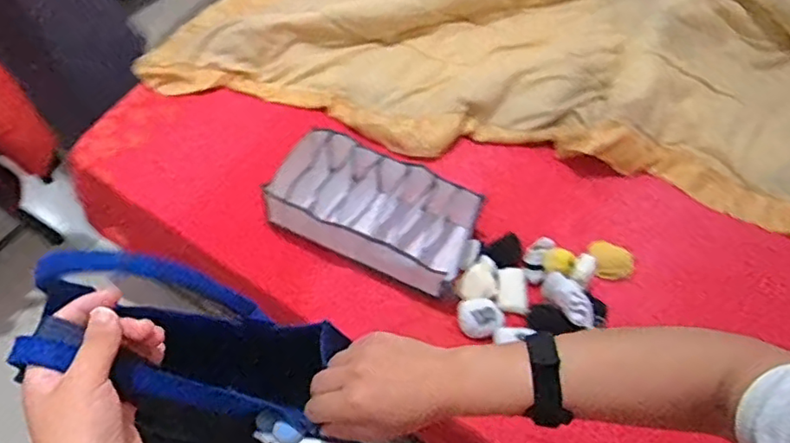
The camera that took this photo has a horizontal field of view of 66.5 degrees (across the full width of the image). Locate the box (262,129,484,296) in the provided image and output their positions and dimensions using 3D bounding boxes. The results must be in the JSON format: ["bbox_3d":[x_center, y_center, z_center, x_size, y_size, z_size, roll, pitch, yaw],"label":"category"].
[{"bbox_3d":[-0.040,-0.023,1.073,0.339,0.126,0.189,25,62,10],"label":"box"}]

